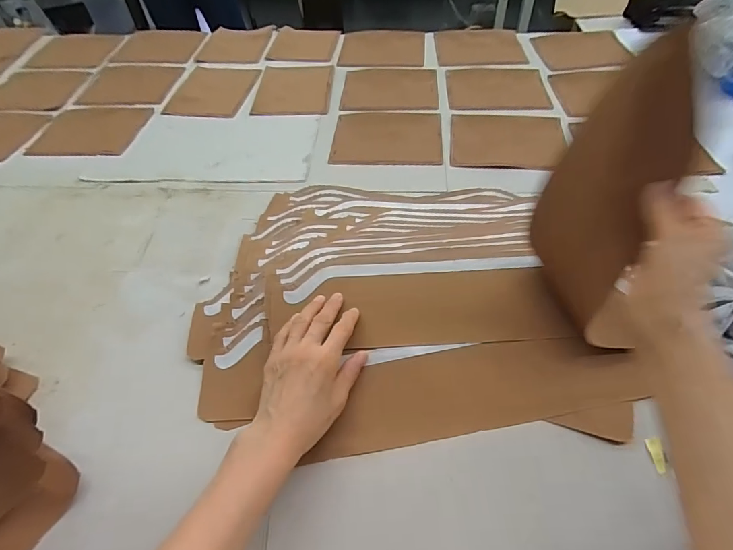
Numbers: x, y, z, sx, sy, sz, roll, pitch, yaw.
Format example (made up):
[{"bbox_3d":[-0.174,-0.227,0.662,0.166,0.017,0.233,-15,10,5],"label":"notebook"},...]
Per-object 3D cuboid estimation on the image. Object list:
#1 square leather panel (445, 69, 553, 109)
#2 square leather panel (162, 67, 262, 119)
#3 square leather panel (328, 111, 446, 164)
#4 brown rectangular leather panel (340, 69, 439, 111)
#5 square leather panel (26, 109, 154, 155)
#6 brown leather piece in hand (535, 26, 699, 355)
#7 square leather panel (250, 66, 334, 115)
[{"bbox_3d":[0.246,-0.357,0.804,0.180,0.010,0.148,2,48,5],"label":"square leather panel"},{"bbox_3d":[-0.301,-0.365,0.833,0.152,0.008,0.198,1,49,5],"label":"square leather panel"},{"bbox_3d":[0.036,-0.236,0.715,0.178,0.006,0.149,3,48,6],"label":"square leather panel"},{"bbox_3d":[0.047,-0.365,0.824,0.180,0.010,0.158,2,48,5],"label":"brown rectangular leather panel"},{"bbox_3d":[-0.489,-0.258,0.750,0.179,0.011,0.140,2,48,5],"label":"square leather panel"},{"bbox_3d":[0.216,-0.067,0.389,0.018,0.254,0.112,-12,25,-28],"label":"brown leather piece in hand"},{"bbox_3d":[-0.138,-0.363,0.819,0.140,0.007,0.170,1,53,2],"label":"square leather panel"}]

